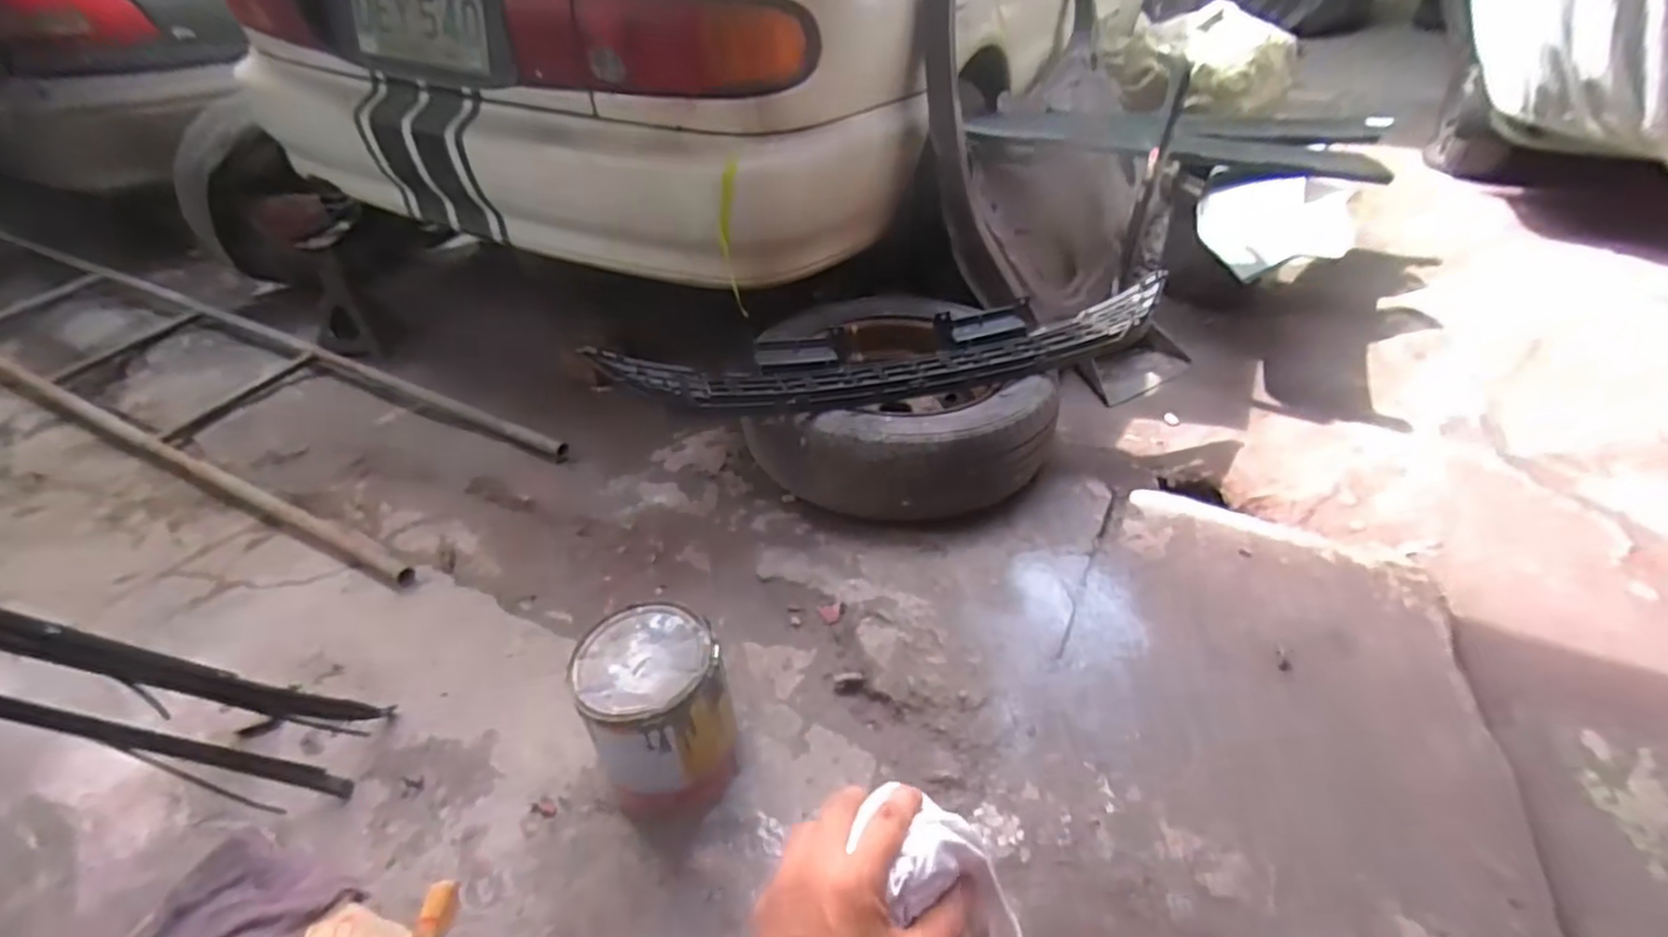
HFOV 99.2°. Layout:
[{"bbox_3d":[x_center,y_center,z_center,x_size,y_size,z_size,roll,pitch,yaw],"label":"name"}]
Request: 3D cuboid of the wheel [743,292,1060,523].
[{"bbox_3d":[0.090,-0.120,1.342,0.487,0.198,0.524,-2,39,2],"label":"wheel"}]

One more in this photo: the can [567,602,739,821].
[{"bbox_3d":[-0.205,0.293,0.848,0.150,0.224,0.164,-2,39,2],"label":"can"}]

